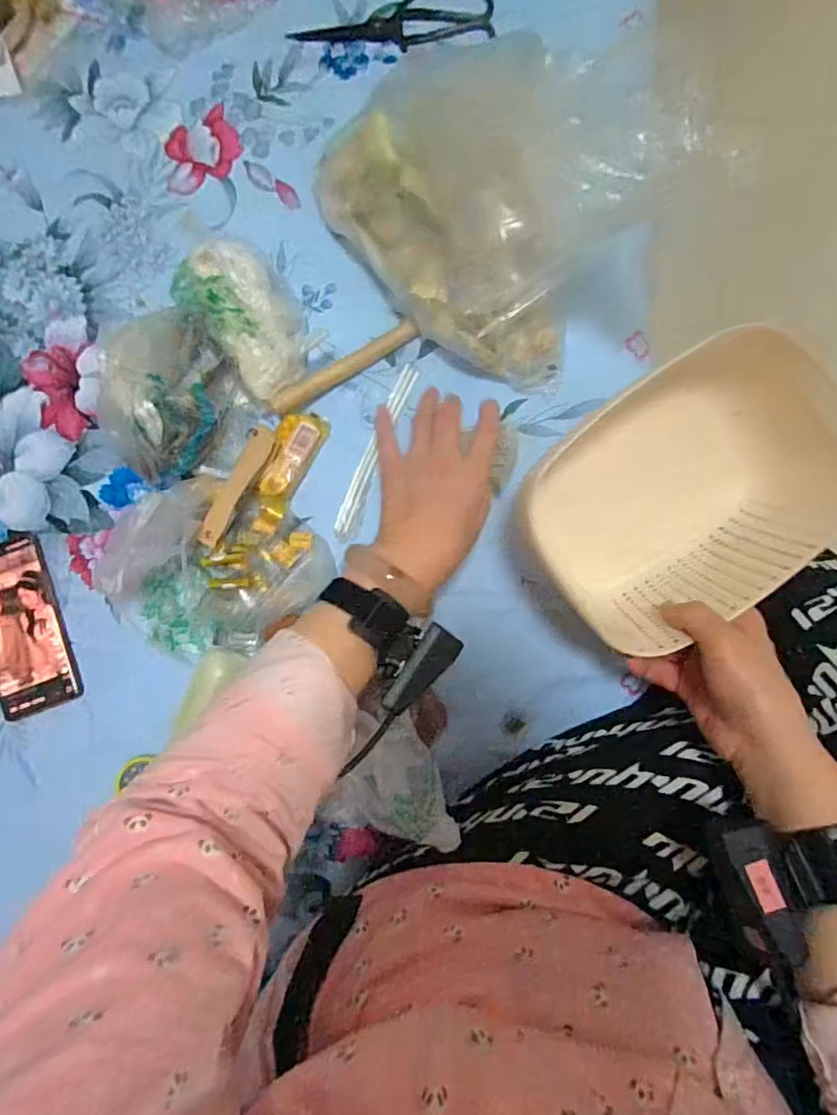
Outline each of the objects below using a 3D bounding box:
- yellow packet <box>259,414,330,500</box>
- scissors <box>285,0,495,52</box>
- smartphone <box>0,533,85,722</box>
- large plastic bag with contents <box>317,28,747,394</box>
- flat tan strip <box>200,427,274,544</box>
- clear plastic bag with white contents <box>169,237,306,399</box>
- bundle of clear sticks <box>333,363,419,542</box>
[{"bbox_3d":[-0.117,-0.095,0.518,0.040,0.026,0.084,23,86,5],"label":"yellow packet"},{"bbox_3d":[-0.025,-0.533,0.555,0.193,0.011,0.067,-4,85,3],"label":"scissors"},{"bbox_3d":[-0.378,0.064,0.531,0.078,0.007,0.165,-21,84,1],"label":"smartphone"},{"bbox_3d":[0.096,-0.325,0.485,0.284,0.104,0.244,-44,83,-1],"label":"large plastic bag with contents"},{"bbox_3d":[-0.169,-0.067,0.518,0.022,0.014,0.119,26,87,5],"label":"flat tan strip"},{"bbox_3d":[-0.151,-0.222,0.515,0.087,0.055,0.135,-40,83,0],"label":"clear plastic bag with white contents"},{"bbox_3d":[-0.041,-0.099,0.525,0.019,0.006,0.175,22,86,5],"label":"bundle of clear sticks"}]

